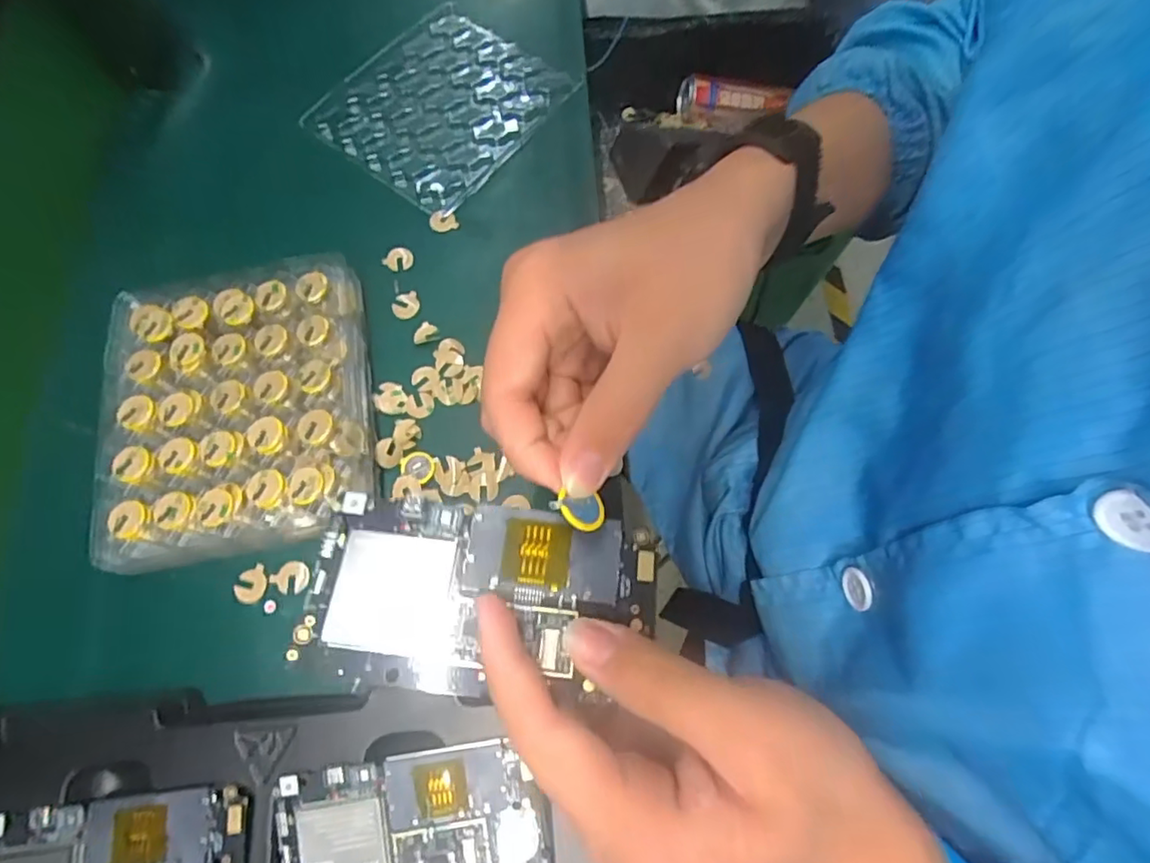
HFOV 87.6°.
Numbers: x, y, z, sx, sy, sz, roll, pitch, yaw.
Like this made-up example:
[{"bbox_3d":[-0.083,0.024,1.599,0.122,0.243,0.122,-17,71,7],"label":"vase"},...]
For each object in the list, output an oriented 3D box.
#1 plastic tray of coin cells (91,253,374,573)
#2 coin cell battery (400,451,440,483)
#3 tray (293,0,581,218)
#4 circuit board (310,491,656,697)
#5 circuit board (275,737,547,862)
[{"bbox_3d":[-0.203,-0.015,0.354,0.156,0.043,0.172,-12,69,-6],"label":"plastic tray of coin cells"},{"bbox_3d":[-0.095,0.020,0.365,0.020,0.004,0.017,24,70,8],"label":"coin cell battery"},{"bbox_3d":[-0.102,-0.254,0.463,0.139,0.015,0.159,35,72,12],"label":"tray"},{"bbox_3d":[-0.033,0.060,0.221,0.122,0.008,0.067,5,69,1],"label":"circuit board"},{"bbox_3d":[-0.078,0.188,0.287,0.123,0.006,0.064,-8,86,-3],"label":"circuit board"}]

